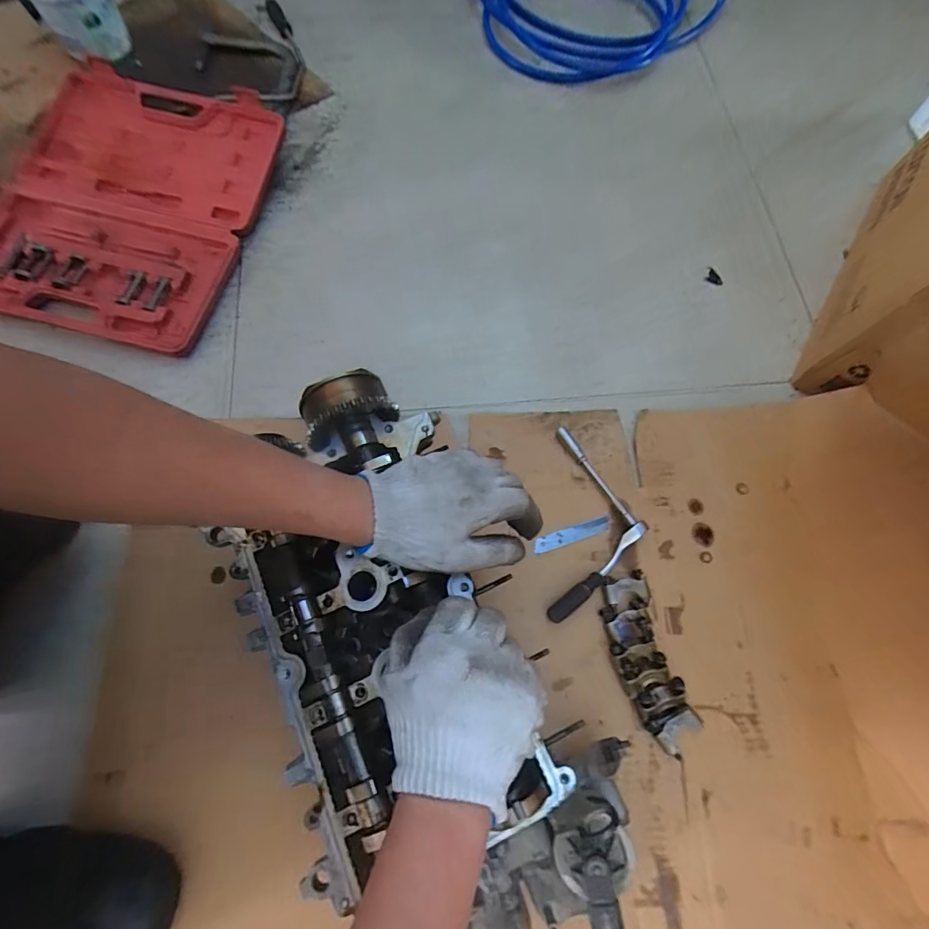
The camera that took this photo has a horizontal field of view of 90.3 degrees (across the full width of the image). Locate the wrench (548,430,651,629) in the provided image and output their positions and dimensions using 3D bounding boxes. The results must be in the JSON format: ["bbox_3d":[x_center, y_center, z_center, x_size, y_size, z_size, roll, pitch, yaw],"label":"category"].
[{"bbox_3d":[0.153,0.067,0.530,0.101,0.022,0.223,7,70,2],"label":"wrench"}]

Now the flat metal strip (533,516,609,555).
[{"bbox_3d":[0.124,0.082,0.535,0.093,0.004,0.017,-17,80,-9],"label":"flat metal strip"}]

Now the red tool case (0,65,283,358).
[{"bbox_3d":[-0.472,-0.358,0.634,0.336,0.067,0.390,12,70,4],"label":"red tool case"}]

